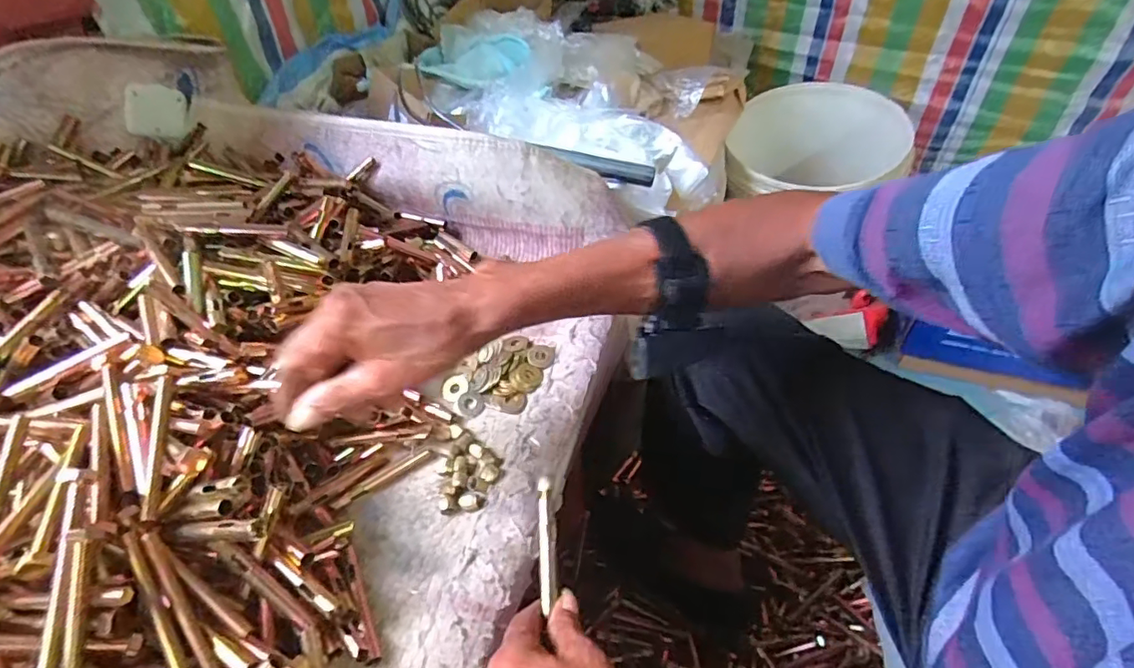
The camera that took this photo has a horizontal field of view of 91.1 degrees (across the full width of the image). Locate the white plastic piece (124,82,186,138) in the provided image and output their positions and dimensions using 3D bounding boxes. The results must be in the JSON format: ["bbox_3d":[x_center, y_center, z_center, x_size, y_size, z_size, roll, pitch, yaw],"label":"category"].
[{"bbox_3d":[-0.486,-0.263,0.658,0.004,0.058,0.064,19,20,21],"label":"white plastic piece"}]

